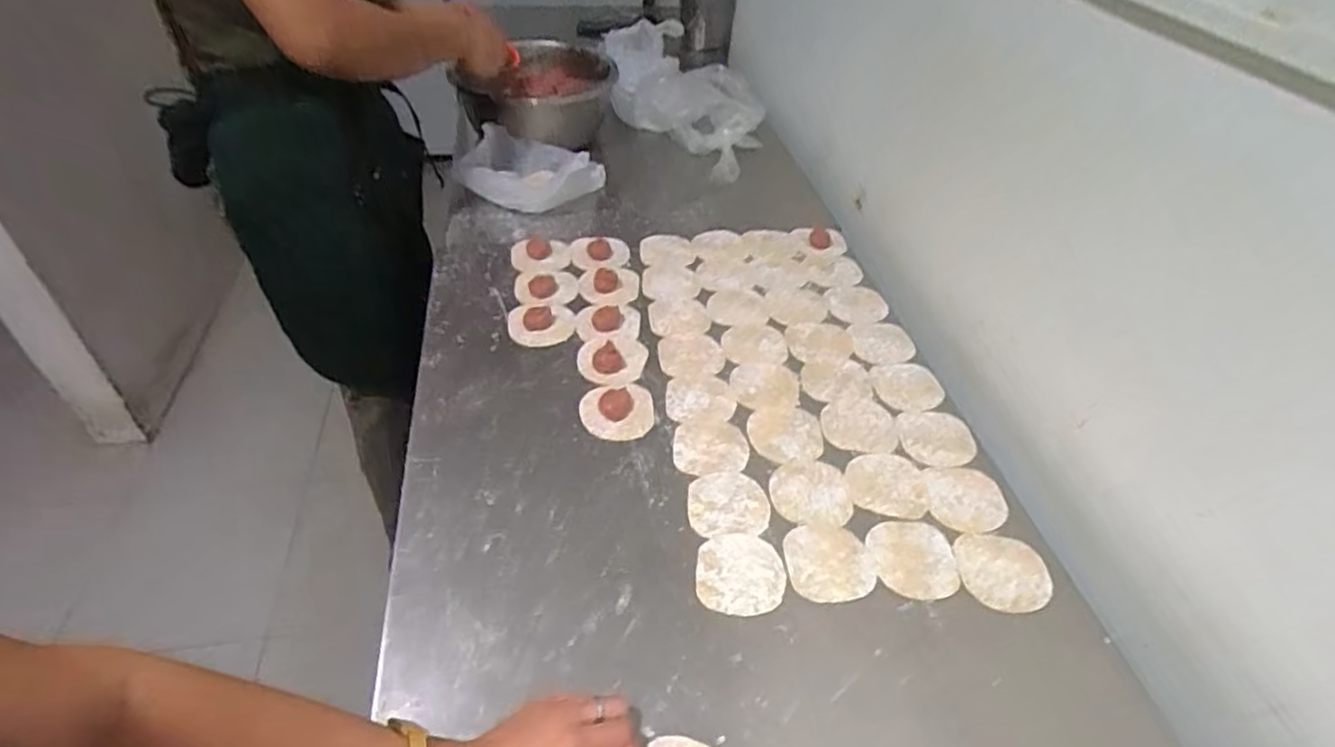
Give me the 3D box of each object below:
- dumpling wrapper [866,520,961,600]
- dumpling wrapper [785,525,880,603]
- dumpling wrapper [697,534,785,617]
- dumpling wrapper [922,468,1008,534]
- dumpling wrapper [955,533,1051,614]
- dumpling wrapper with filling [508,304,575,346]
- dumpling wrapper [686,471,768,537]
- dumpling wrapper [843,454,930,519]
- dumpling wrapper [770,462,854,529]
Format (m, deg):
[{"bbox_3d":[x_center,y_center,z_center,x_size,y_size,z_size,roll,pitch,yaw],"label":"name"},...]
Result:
[{"bbox_3d":[0.228,0.172,0.640,0.078,0.004,0.081,2,42,-2],"label":"dumpling wrapper"},{"bbox_3d":[0.149,0.173,0.632,0.079,0.004,0.075,2,47,-2],"label":"dumpling wrapper"},{"bbox_3d":[0.066,0.178,0.616,0.078,0.004,0.079,2,42,-2],"label":"dumpling wrapper"},{"bbox_3d":[0.301,0.126,0.692,0.074,0.004,0.078,7,42,4],"label":"dumpling wrapper"},{"bbox_3d":[0.310,0.183,0.633,0.081,0.004,0.078,5,42,1],"label":"dumpling wrapper"},{"bbox_3d":[-0.157,-0.065,0.856,0.079,0.014,0.077,1,45,-1],"label":"dumpling wrapper with filling"},{"bbox_3d":[0.059,0.127,0.674,0.078,0.004,0.075,2,42,-2],"label":"dumpling wrapper"},{"bbox_3d":[0.224,0.113,0.704,0.080,0.004,0.078,6,43,0],"label":"dumpling wrapper"},{"bbox_3d":[0.144,0.119,0.689,0.078,0.004,0.080,2,42,-2],"label":"dumpling wrapper"}]

